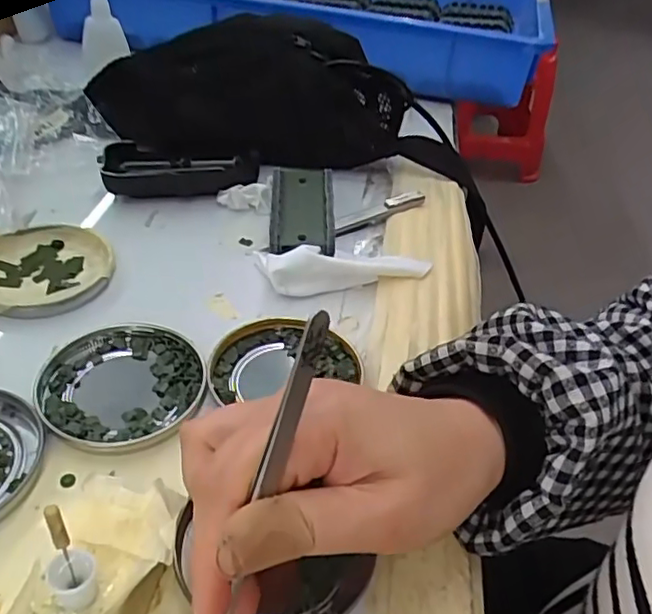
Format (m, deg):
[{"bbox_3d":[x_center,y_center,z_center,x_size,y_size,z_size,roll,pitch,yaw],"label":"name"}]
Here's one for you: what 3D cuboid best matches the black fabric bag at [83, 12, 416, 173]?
[{"bbox_3d":[-0.058,-0.174,0.492,0.241,0.093,0.101,-5,41,-11],"label":"black fabric bag"}]

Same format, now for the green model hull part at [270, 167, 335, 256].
[{"bbox_3d":[-0.017,-0.070,0.428,0.042,0.026,0.095,2,40,-6],"label":"green model hull part"}]

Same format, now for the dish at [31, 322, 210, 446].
[{"bbox_3d":[-0.102,0.037,0.303,0.078,0.009,0.077,4,40,-4],"label":"dish"}]

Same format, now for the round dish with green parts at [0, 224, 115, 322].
[{"bbox_3d":[-0.171,-0.024,0.365,0.077,0.014,0.074,4,40,-4],"label":"round dish with green parts"}]

